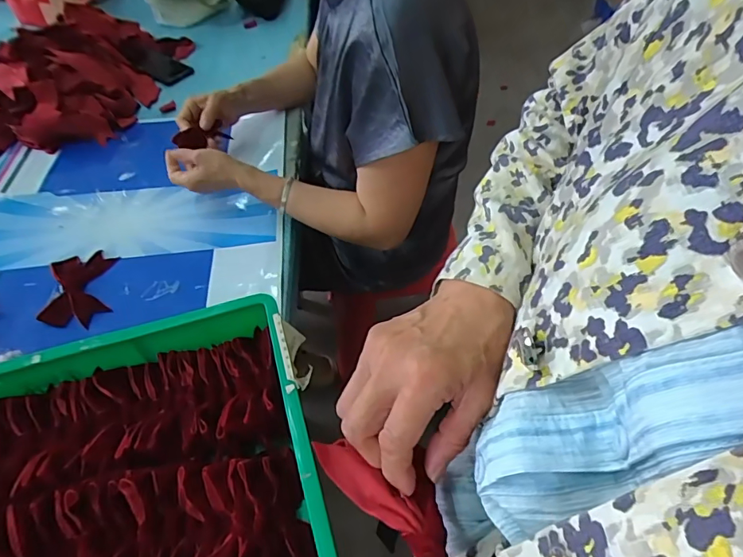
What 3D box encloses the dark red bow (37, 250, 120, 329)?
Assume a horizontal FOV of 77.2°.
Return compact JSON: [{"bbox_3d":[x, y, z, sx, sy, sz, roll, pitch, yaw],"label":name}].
[{"bbox_3d":[-0.433,0.012,0.687,0.092,0.016,0.143,-13,52,-6],"label":"dark red bow"}]

